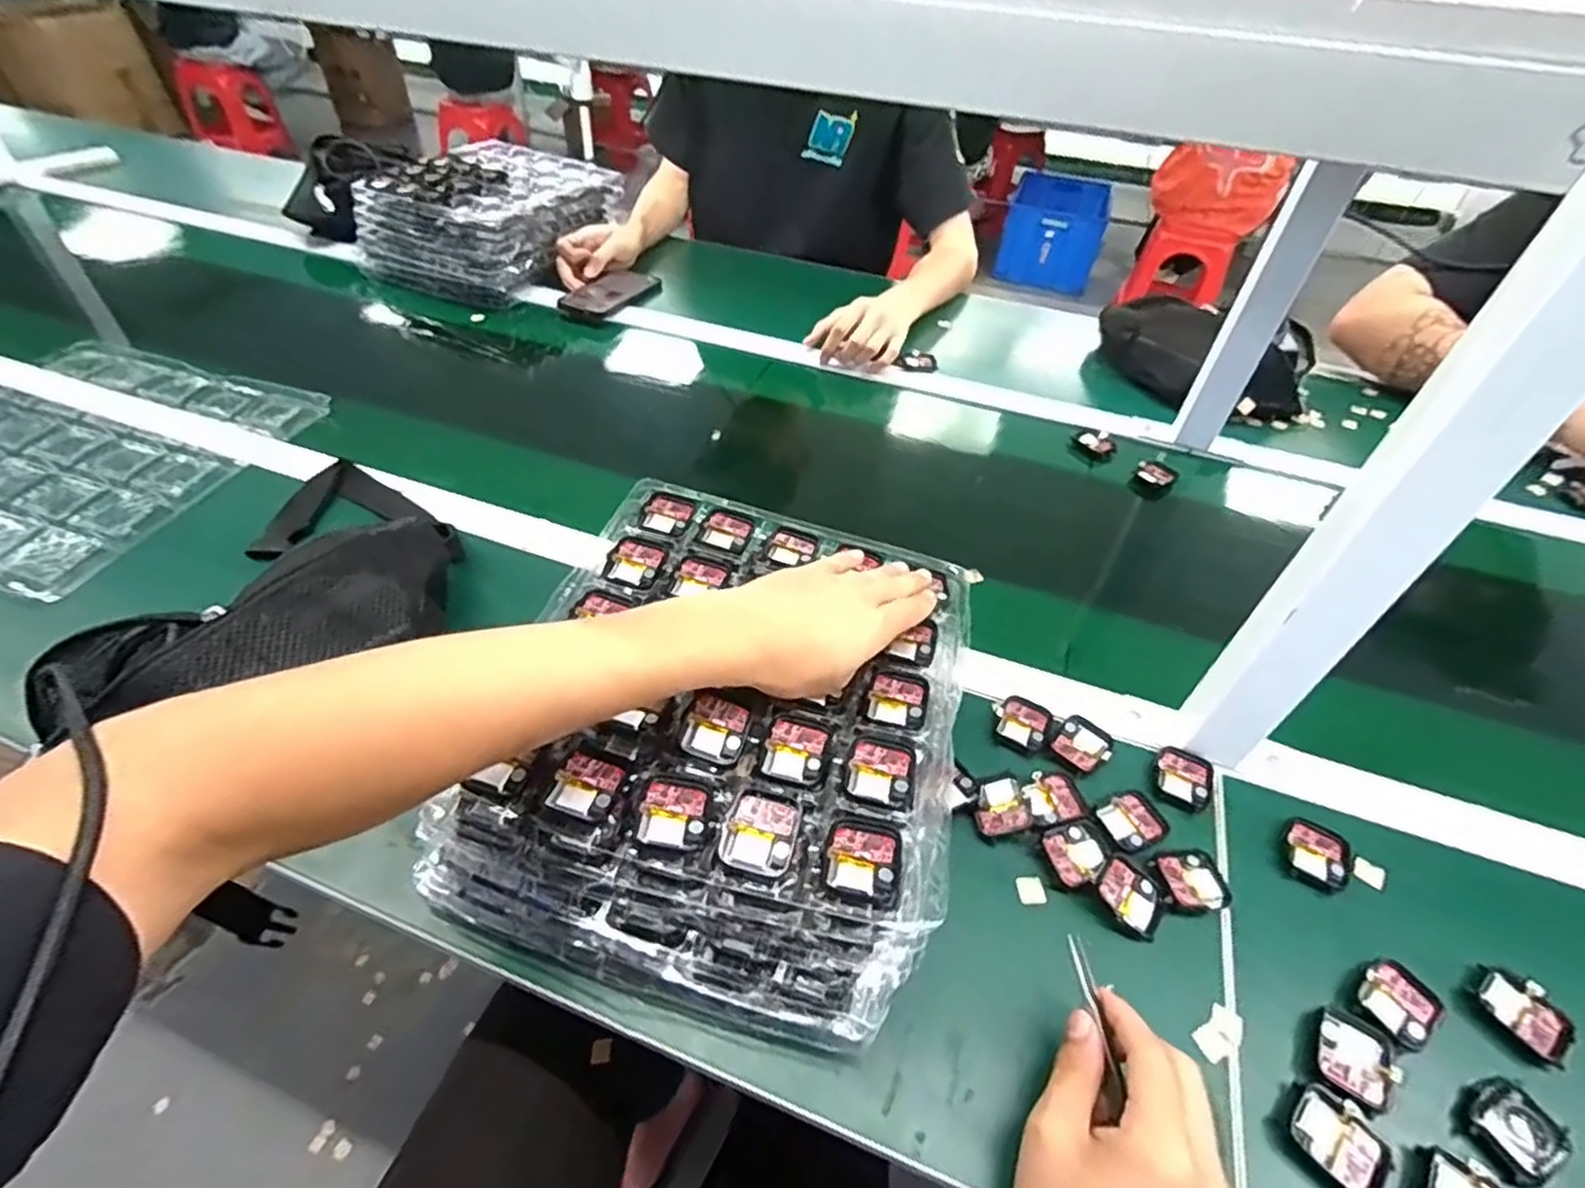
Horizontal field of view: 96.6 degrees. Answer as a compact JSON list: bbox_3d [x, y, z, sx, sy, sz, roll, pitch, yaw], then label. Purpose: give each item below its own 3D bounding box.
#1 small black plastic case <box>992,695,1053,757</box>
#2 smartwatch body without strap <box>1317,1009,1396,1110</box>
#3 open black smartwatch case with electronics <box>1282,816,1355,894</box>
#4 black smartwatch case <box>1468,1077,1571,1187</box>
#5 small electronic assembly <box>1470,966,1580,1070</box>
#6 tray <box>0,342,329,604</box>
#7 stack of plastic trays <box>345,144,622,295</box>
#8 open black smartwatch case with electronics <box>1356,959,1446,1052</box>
[{"bbox_3d":[0.171,0.098,0.526,0.036,0.004,0.046,25,53,18],"label":"small black plastic case"},{"bbox_3d":[0.308,0.256,0.385,0.036,0.006,0.044,27,53,20],"label":"smartwatch body without strap"},{"bbox_3d":[0.350,0.172,0.469,0.040,0.009,0.049,30,55,22],"label":"open black smartwatch case with electronics"},{"bbox_3d":[0.380,0.282,0.370,0.041,0.008,0.036,-22,53,-20],"label":"black smartwatch case"},{"bbox_3d":[0.423,0.240,0.407,0.041,0.006,0.045,-31,57,-26],"label":"small electronic assembly"},{"bbox_3d":[-0.703,-0.143,0.691,0.326,0.032,0.311,15,50,10],"label":"tray"},{"bbox_3d":[-0.438,-0.563,1.043,0.263,0.102,0.303,19,51,14],"label":"stack of plastic trays"},{"bbox_3d":[0.351,0.235,0.407,0.045,0.004,0.036,-26,55,-22],"label":"open black smartwatch case with electronics"}]

